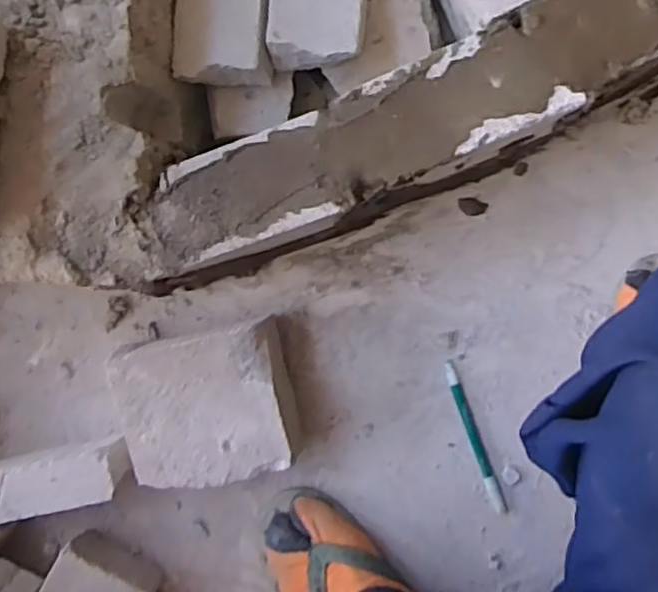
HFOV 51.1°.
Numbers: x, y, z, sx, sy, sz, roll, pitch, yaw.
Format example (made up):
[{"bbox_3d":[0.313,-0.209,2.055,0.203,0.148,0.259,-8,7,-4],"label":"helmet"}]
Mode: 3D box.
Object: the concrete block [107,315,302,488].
[{"bbox_3d":[-0.107,0.096,0.633,0.142,0.085,0.129,-12,92,6],"label":"concrete block"}]

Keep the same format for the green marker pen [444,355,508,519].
[{"bbox_3d":[0.136,0.133,0.645,0.011,0.007,0.149,-20,92,7],"label":"green marker pen"}]

